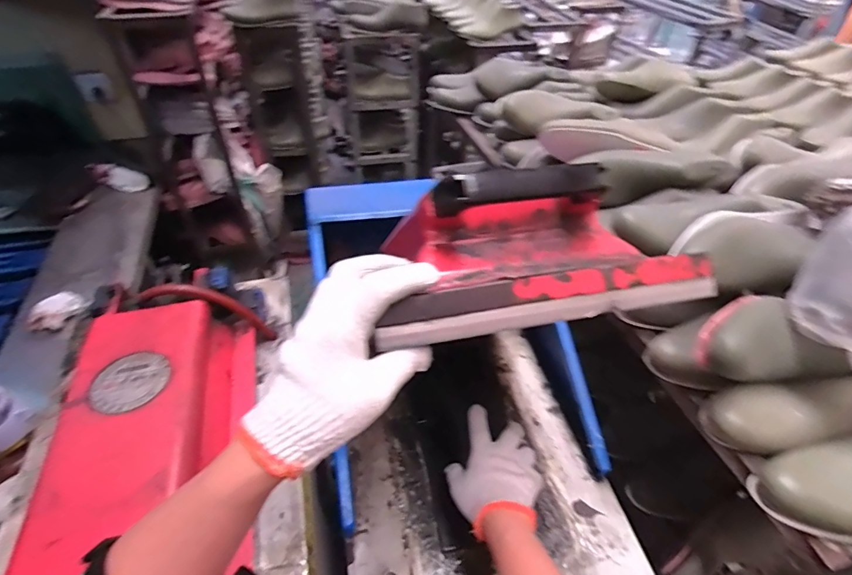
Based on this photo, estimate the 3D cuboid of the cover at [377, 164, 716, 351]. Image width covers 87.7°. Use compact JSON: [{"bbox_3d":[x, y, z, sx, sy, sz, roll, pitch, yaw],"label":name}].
[{"bbox_3d":[0.088,-0.047,0.375,0.265,0.080,0.145,-7,47,-10],"label":"cover"}]

